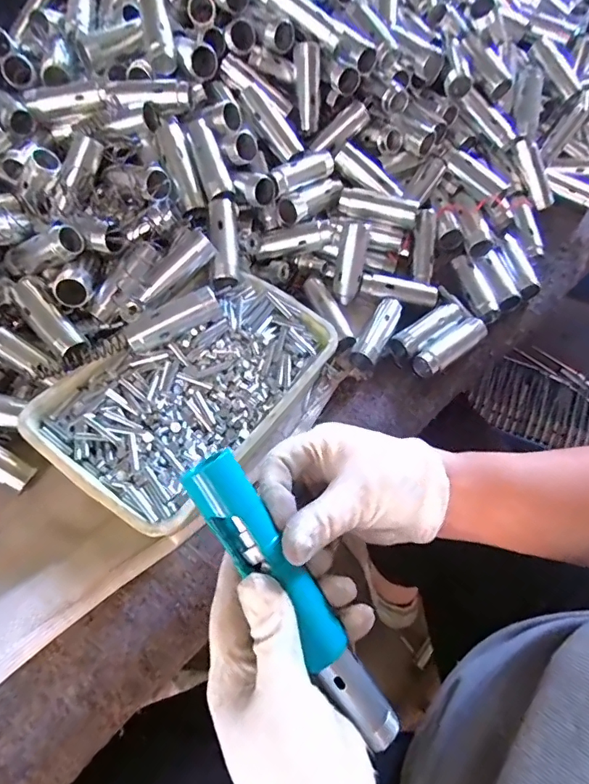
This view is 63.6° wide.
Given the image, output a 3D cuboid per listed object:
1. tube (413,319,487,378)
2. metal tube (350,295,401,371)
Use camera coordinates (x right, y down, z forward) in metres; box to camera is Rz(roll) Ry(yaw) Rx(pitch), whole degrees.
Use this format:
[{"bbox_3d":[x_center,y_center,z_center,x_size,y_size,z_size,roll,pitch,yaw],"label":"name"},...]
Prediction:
[{"bbox_3d":[0.132,-0.038,0.398,0.067,0.022,0.022,-32,65,-21],"label":"tube"},{"bbox_3d":[0.069,-0.053,0.397,0.023,0.024,0.071,23,59,11],"label":"metal tube"}]

